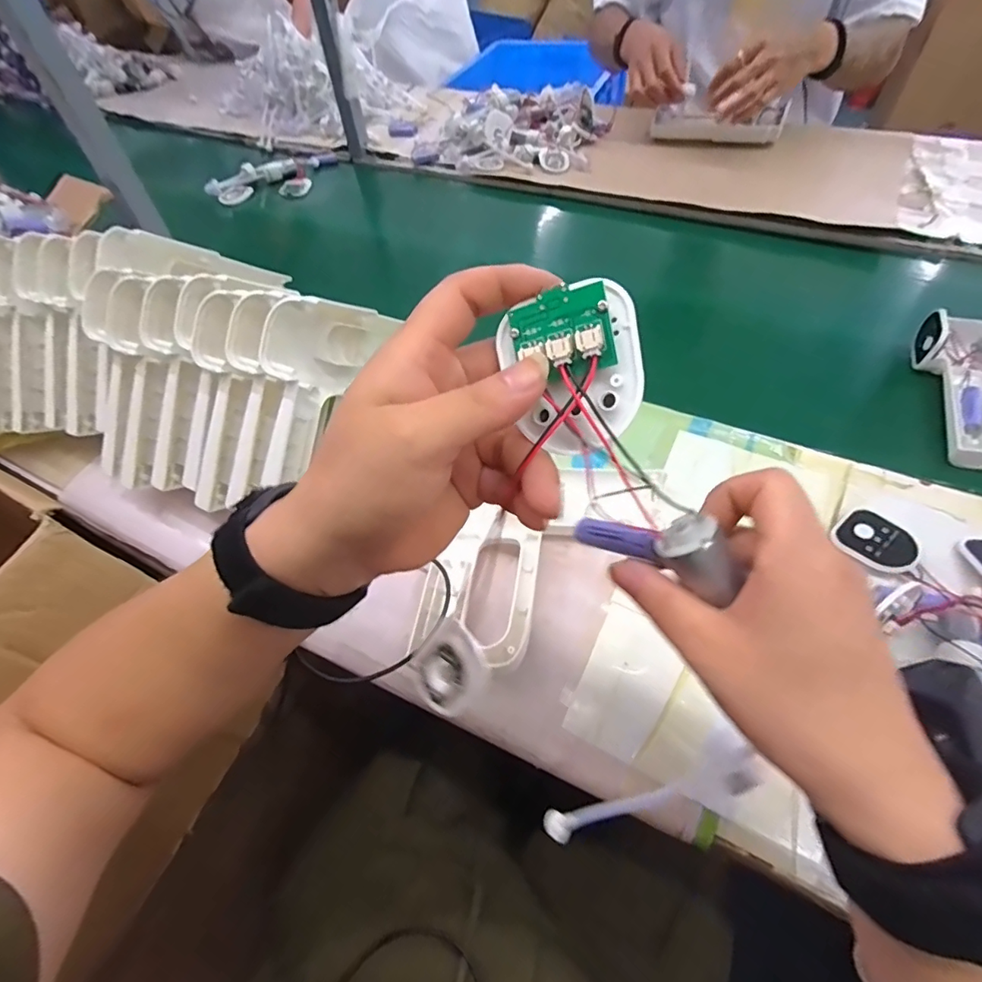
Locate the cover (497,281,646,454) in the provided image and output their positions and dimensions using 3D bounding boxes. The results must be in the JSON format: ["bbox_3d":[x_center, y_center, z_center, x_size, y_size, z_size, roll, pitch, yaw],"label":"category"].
[{"bbox_3d":[0.029,-0.042,0.174,0.044,0.011,0.054,-17,90,14],"label":"cover"}]

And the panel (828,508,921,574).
[{"bbox_3d":[0.314,0.042,0.414,0.045,0.014,0.058,-28,57,-14],"label":"panel"}]

